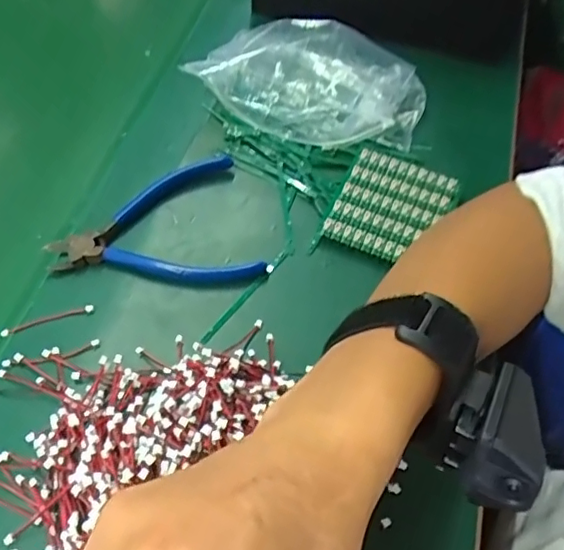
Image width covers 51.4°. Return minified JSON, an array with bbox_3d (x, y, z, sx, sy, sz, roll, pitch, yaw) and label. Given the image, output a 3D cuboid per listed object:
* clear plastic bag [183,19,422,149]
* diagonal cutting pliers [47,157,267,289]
[{"bbox_3d":[0.024,-0.153,0.450,0.174,0.050,0.106,12,58,7],"label":"clear plastic bag"},{"bbox_3d":[-0.084,-0.039,0.412,0.140,0.015,0.104,-1,57,-1],"label":"diagonal cutting pliers"}]

